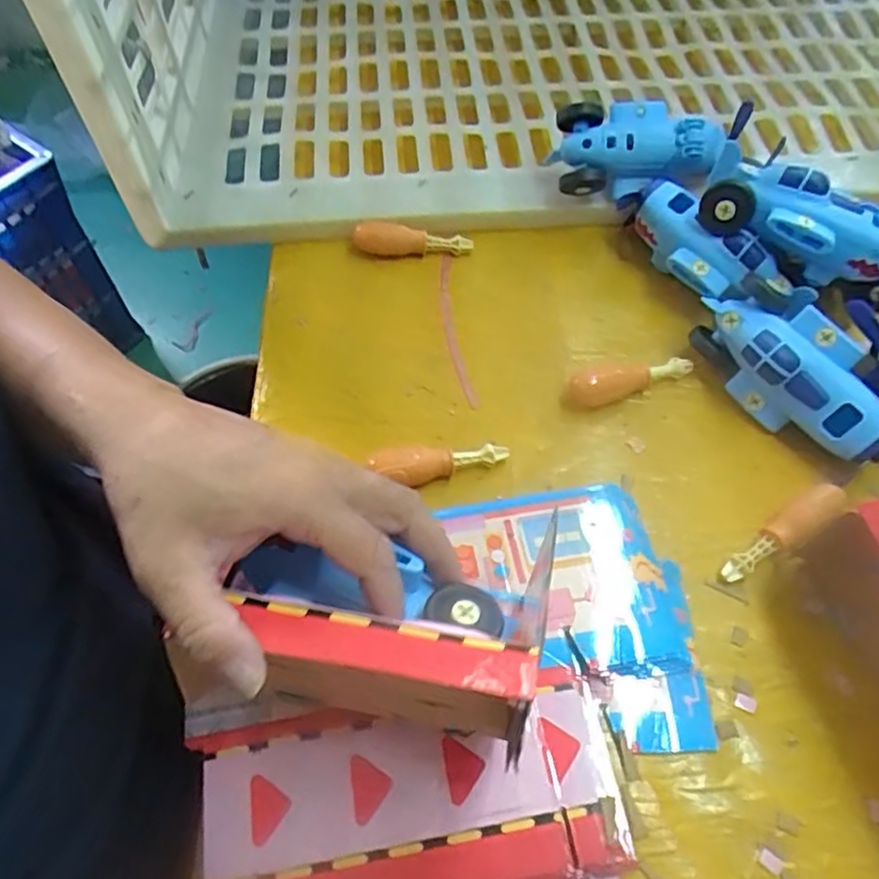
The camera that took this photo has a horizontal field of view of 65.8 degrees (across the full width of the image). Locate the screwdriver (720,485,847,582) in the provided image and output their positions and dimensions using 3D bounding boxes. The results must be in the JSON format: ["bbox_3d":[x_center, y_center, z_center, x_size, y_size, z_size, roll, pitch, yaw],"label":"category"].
[{"bbox_3d":[0.213,0.058,0.420,0.091,0.015,0.021,-30,63,-16],"label":"screwdriver"}]

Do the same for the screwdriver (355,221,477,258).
[{"bbox_3d":[-0.022,-0.159,0.552,0.095,0.021,0.019,6,59,4],"label":"screwdriver"}]

